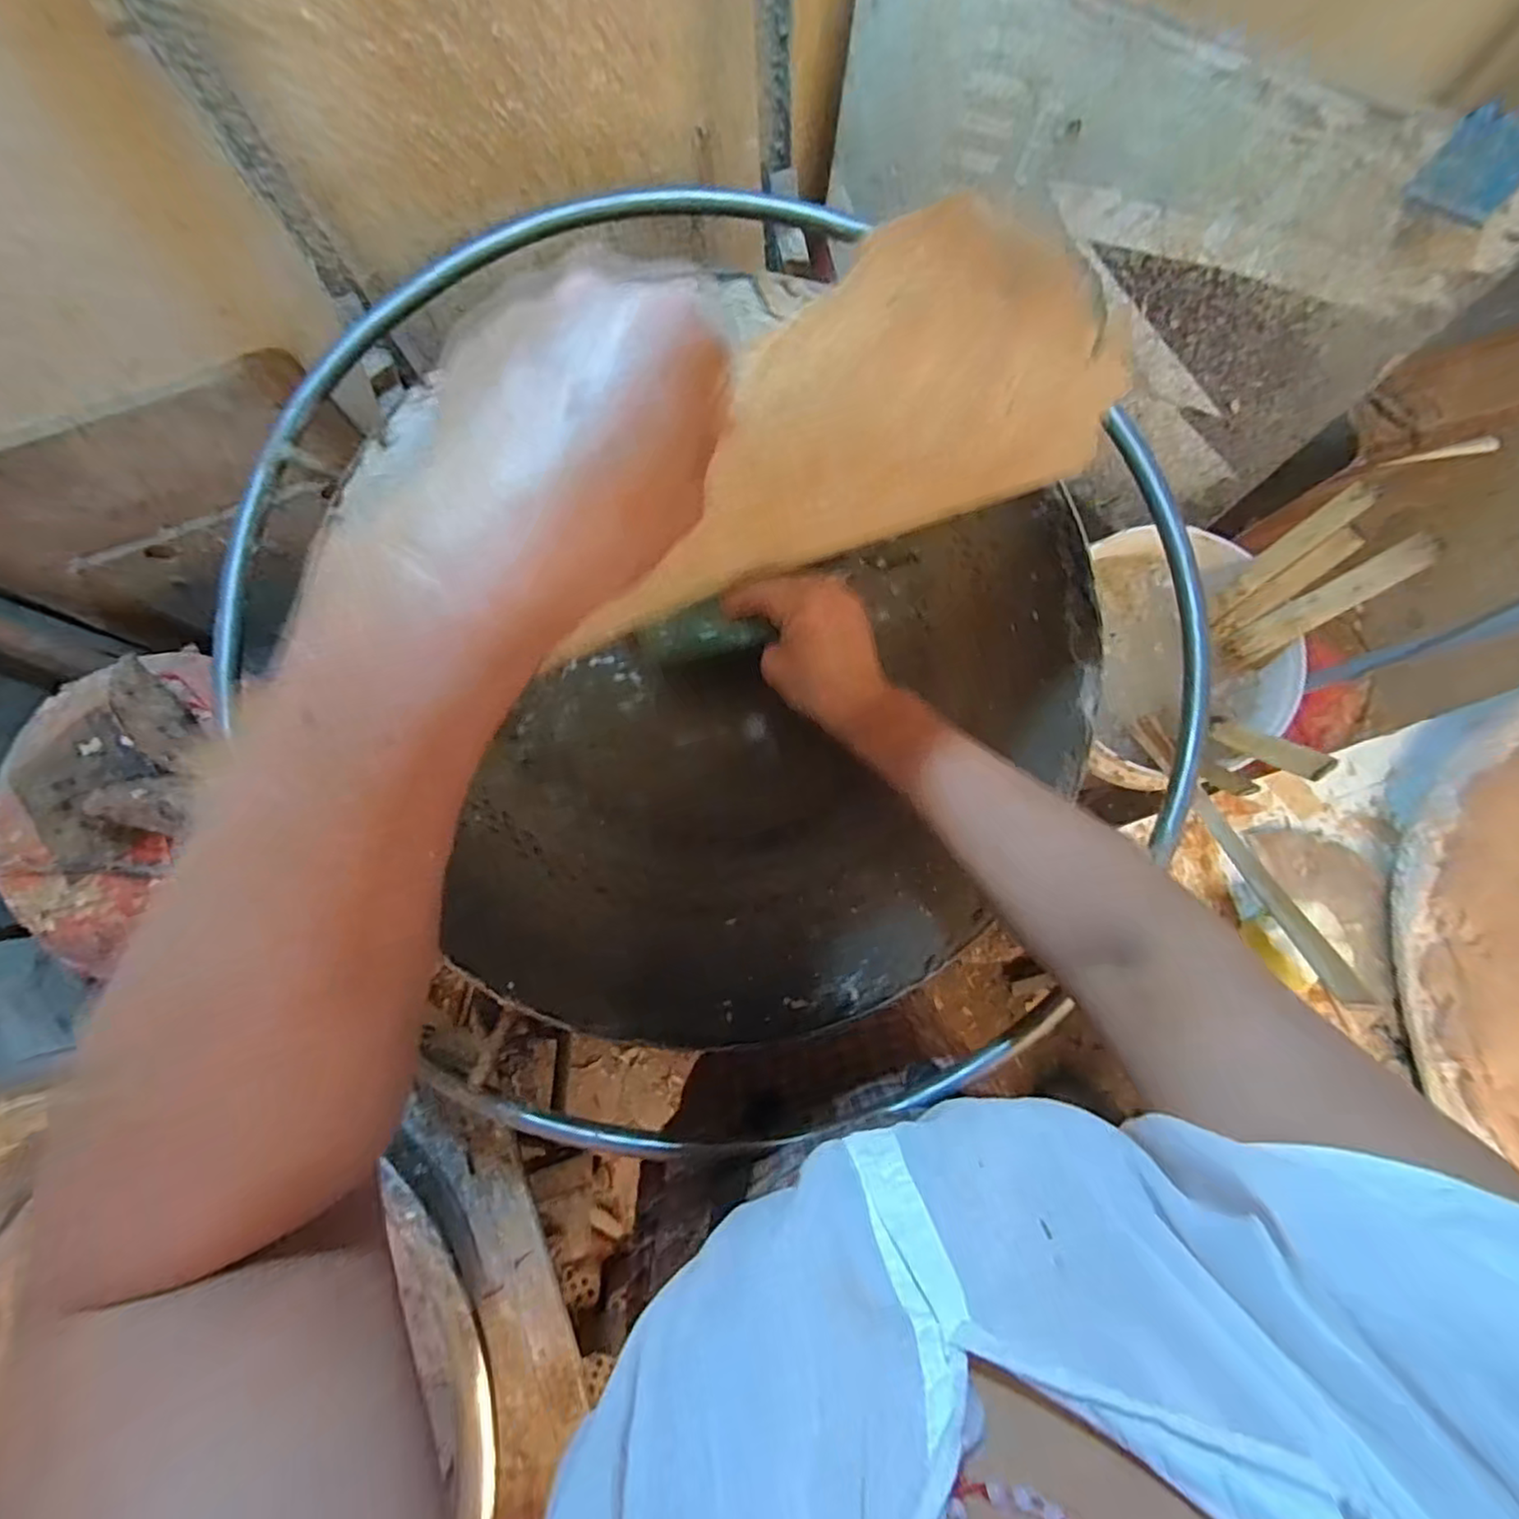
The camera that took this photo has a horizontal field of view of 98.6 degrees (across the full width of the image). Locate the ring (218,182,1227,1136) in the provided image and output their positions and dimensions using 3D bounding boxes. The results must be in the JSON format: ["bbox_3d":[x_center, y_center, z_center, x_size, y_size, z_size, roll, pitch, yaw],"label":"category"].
[{"bbox_3d":[-0.036,-0.129,0.562,0.777,0.042,0.850,0,83,0],"label":"ring"}]

